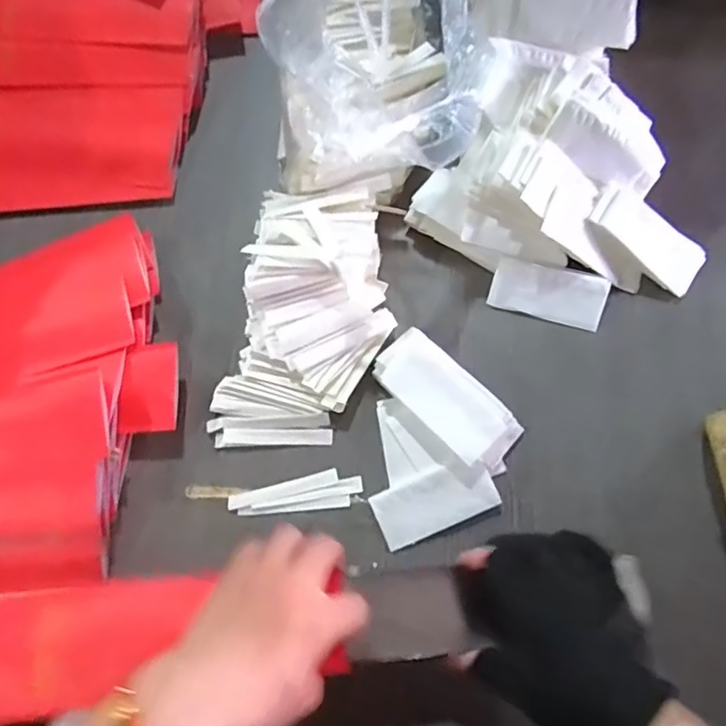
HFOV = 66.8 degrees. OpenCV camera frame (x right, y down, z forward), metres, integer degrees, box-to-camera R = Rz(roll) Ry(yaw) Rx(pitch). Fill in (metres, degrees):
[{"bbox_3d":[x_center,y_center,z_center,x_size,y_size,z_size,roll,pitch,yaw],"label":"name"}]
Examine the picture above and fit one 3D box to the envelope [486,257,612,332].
[{"bbox_3d":[0.161,-0.061,0.479,0.096,0.004,0.045,15,103,6],"label":"envelope"}]

